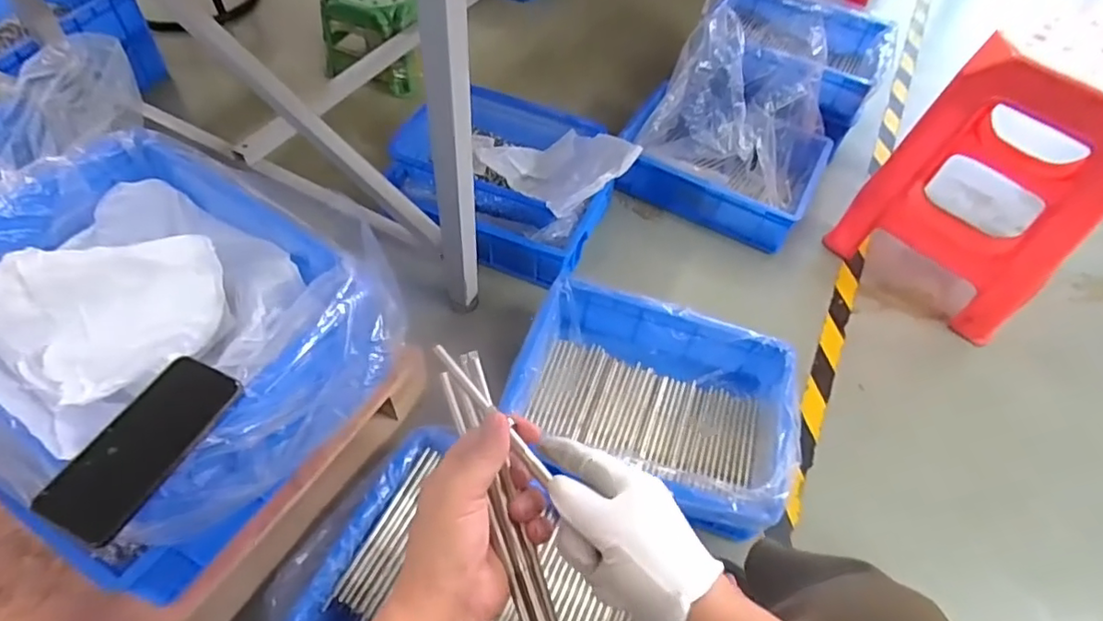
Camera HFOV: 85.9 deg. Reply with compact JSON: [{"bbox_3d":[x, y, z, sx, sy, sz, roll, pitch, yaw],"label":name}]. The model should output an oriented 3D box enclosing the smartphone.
[{"bbox_3d":[-0.348,0.113,0.508,0.076,0.015,0.158,21,54,11],"label":"smartphone"}]

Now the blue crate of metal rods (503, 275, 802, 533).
[{"bbox_3d":[0.169,0.134,0.946,0.434,0.130,0.299,22,55,12],"label":"blue crate of metal rods"}]

